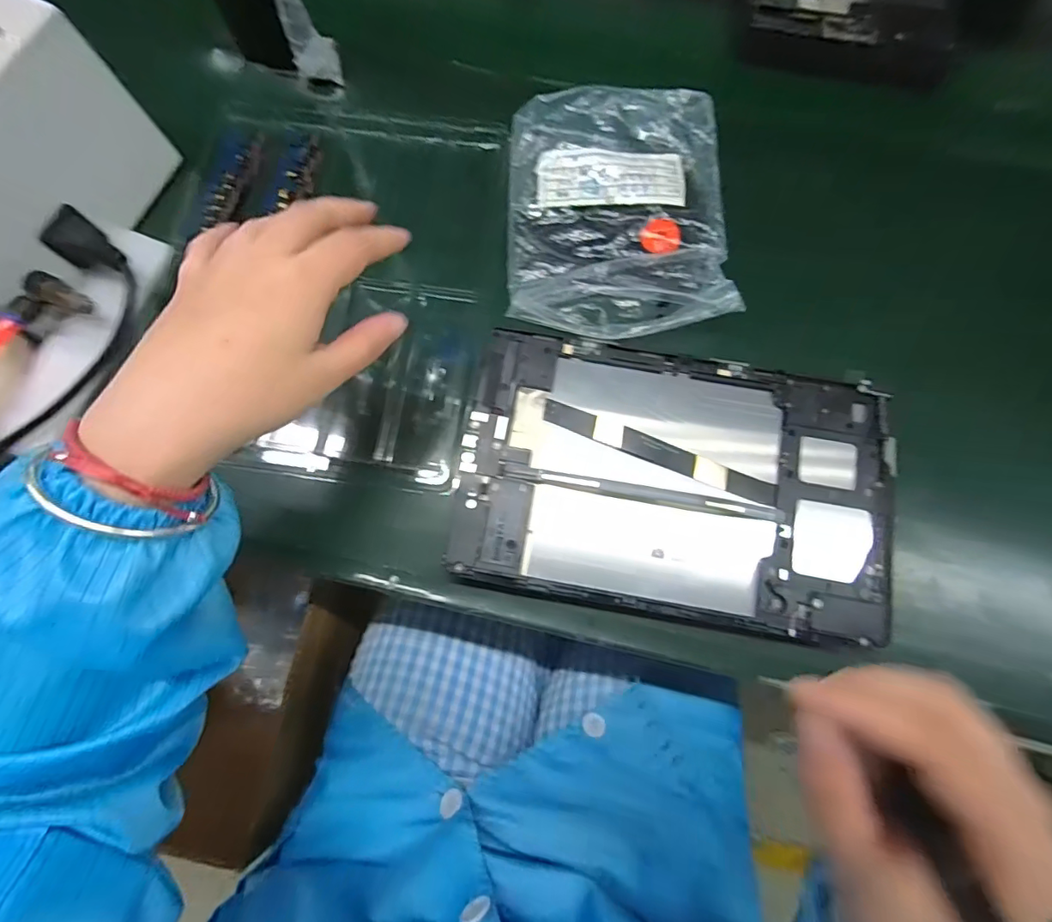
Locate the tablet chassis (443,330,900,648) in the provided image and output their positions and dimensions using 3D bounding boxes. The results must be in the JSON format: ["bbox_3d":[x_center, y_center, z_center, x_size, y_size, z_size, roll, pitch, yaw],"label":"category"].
[{"bbox_3d":[0.084,0.010,0.285,0.239,0.011,0.147,9,78,2],"label":"tablet chassis"}]

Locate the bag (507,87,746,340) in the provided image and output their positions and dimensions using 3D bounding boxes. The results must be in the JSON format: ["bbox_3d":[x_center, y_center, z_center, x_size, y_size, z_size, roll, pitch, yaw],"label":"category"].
[{"bbox_3d":[0.060,-0.167,0.333,0.142,0.033,0.172,0,76,0],"label":"bag"}]

